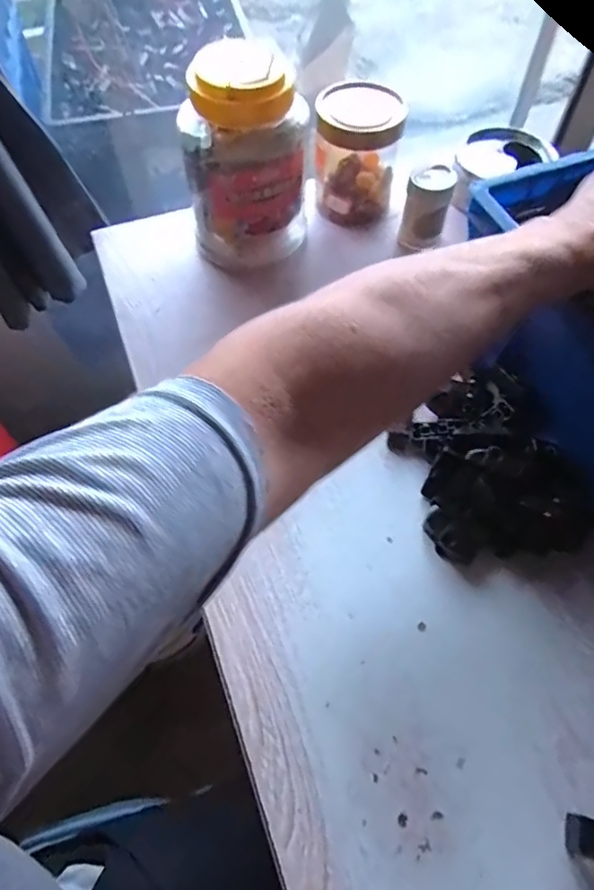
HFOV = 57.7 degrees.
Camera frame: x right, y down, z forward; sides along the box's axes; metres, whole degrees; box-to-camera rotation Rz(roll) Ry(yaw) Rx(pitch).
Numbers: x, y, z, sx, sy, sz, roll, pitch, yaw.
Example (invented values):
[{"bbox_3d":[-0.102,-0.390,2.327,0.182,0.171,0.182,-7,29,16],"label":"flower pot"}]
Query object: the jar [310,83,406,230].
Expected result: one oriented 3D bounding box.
[{"bbox_3d":[0.062,-0.302,0.558,0.087,0.119,0.076,5,59,2],"label":"jar"}]

